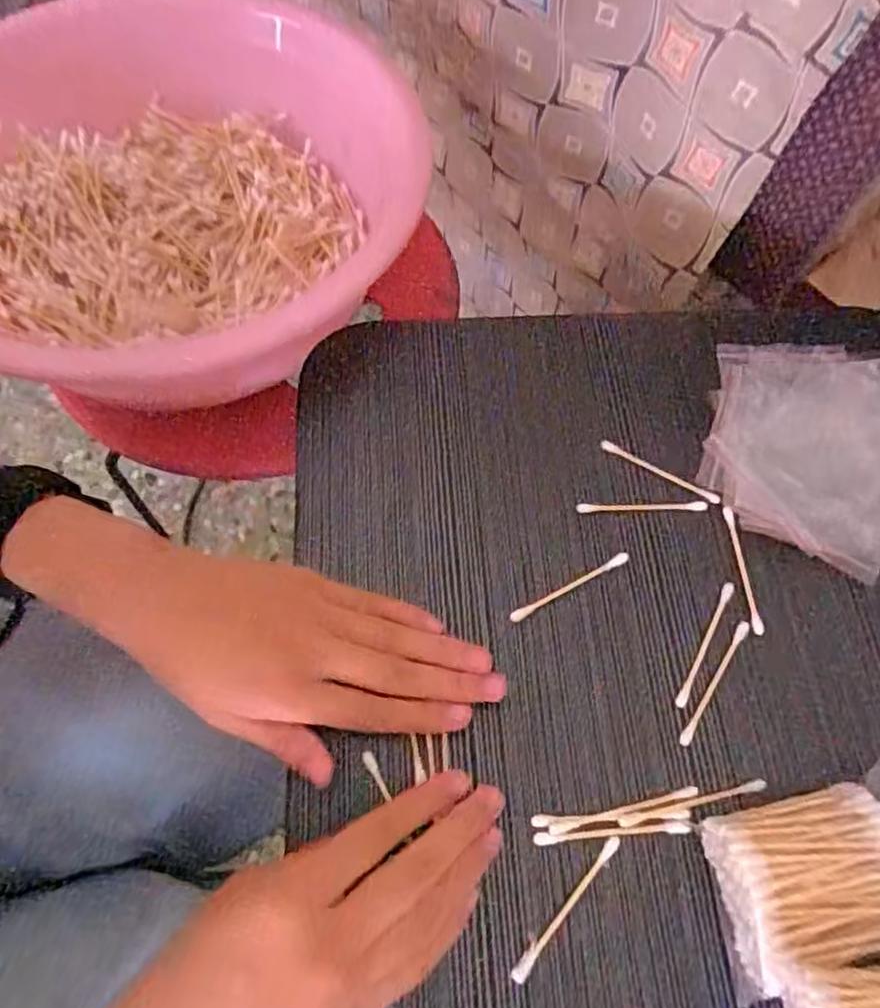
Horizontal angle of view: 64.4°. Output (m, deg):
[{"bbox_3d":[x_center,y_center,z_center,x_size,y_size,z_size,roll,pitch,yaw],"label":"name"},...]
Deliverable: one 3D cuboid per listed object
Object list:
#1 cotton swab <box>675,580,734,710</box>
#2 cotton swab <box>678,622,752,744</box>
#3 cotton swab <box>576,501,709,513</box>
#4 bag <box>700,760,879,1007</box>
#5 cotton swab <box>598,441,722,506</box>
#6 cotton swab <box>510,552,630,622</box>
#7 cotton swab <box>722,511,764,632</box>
[{"bbox_3d":[0.132,0.069,0.346,0.006,0.004,0.069,27,68,13],"label":"cotton swab"},{"bbox_3d":[0.134,0.086,0.337,0.006,0.007,0.070,31,69,14],"label":"cotton swab"},{"bbox_3d":[0.110,0.001,0.377,0.070,0.004,0.005,-1,65,0],"label":"cotton swab"},{"bbox_3d":[0.167,0.151,0.292,0.109,0.038,0.075,-10,65,-4],"label":"bag"},{"bbox_3d":[0.120,-0.018,0.384,0.069,0.004,0.005,29,69,14],"label":"cotton swab"},{"bbox_3d":[0.067,0.042,0.358,0.070,0.006,0.006,-26,67,-11],"label":"cotton swab"},{"bbox_3d":[0.158,0.034,0.363,0.007,0.006,0.068,-5,65,-2],"label":"cotton swab"}]

